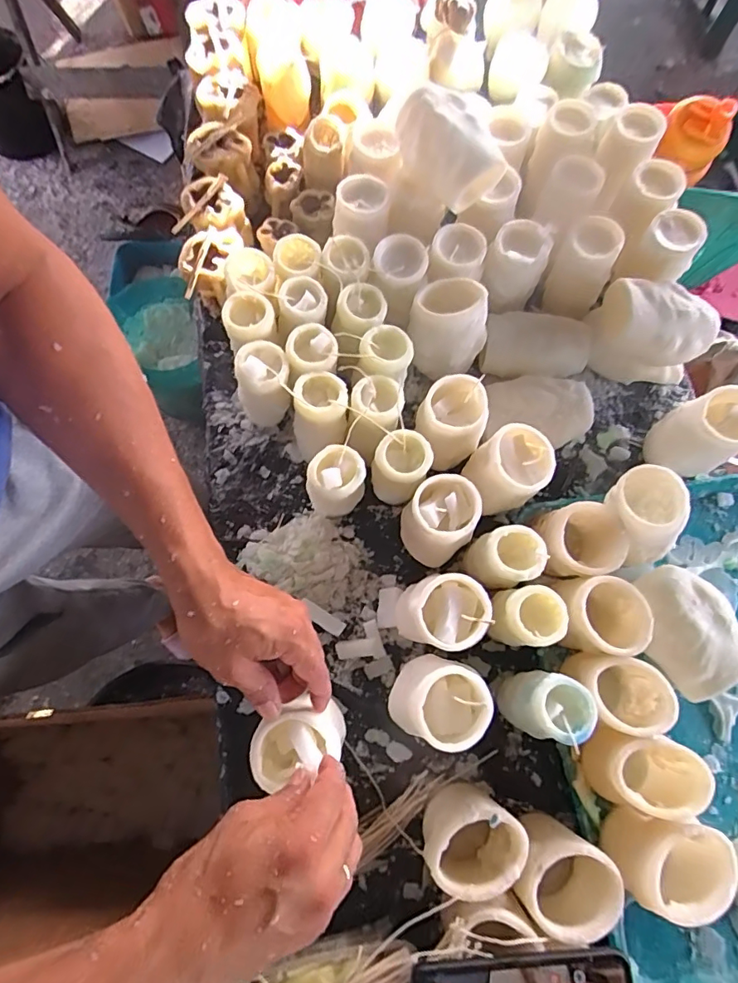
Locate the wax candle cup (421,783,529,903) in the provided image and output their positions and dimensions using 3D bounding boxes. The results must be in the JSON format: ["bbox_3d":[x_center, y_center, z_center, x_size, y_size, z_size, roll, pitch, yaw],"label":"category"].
[{"bbox_3d":[0.083,0.293,0.426,0.066,0.081,0.068,0,74,-1],"label":"wax candle cup"}]

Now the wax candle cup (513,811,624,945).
[{"bbox_3d":[0.157,0.318,0.412,0.070,0.078,0.070,0,74,-1],"label":"wax candle cup"}]

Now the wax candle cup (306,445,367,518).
[{"bbox_3d":[-0.031,-0.007,0.496,0.054,0.095,0.050,1,74,-1],"label":"wax candle cup"}]

